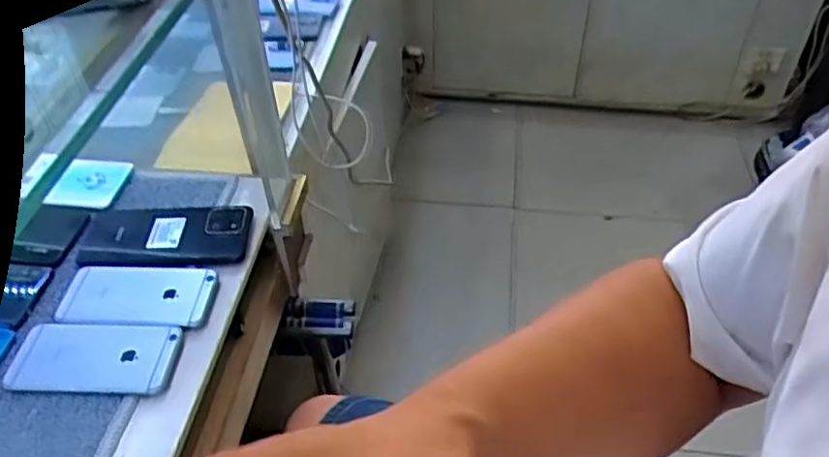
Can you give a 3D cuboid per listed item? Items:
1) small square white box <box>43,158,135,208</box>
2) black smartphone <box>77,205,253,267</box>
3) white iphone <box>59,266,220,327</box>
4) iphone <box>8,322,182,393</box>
[{"bbox_3d":[-0.345,-0.049,0.706,0.073,0.014,0.067,11,46,7],"label":"small square white box"},{"bbox_3d":[-0.247,0.003,0.657,0.163,0.015,0.075,-1,45,0],"label":"black smartphone"},{"bbox_3d":[-0.256,0.059,0.607,0.141,0.009,0.066,2,45,3],"label":"white iphone"},{"bbox_3d":[-0.271,0.108,0.562,0.138,0.008,0.067,1,45,3],"label":"iphone"}]

